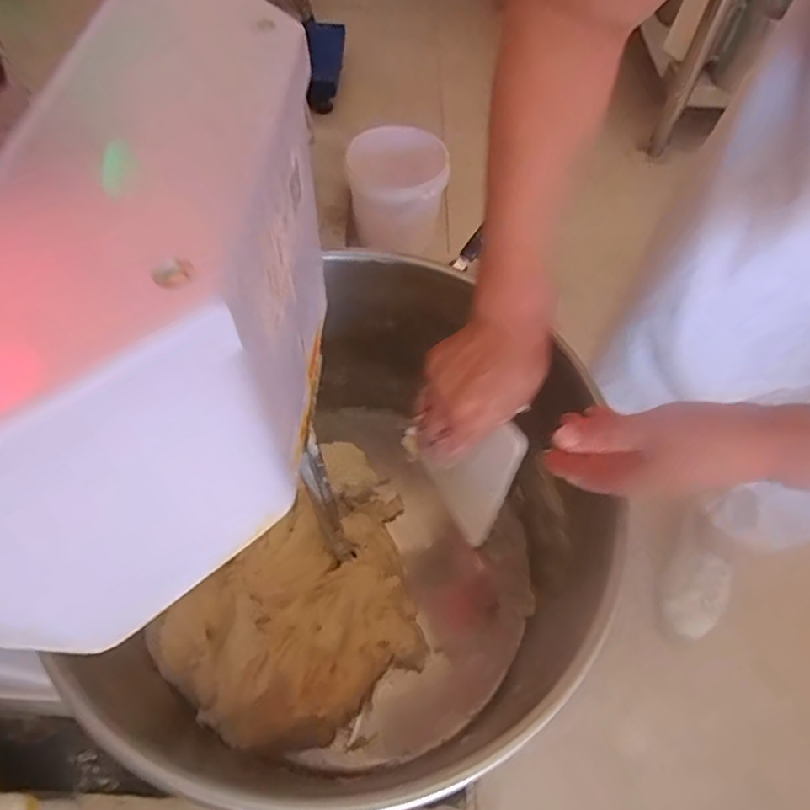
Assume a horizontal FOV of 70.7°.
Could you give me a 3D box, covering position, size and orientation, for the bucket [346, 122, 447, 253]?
[{"bbox_3d":[-0.013,-0.400,1.073,0.175,0.156,0.175,1,58,-1],"label":"bucket"}]

